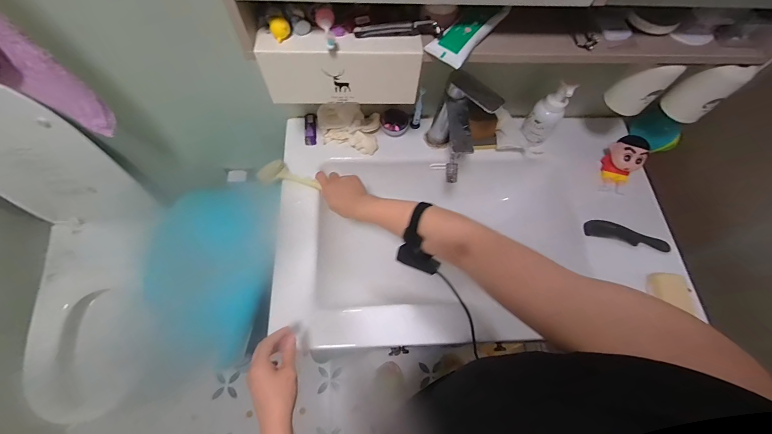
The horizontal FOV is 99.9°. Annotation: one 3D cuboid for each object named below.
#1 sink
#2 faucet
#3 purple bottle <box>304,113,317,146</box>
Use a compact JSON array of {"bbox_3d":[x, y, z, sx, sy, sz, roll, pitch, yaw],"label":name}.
[{"bbox_3d":[0.173,0.021,0.708,0.773,0.140,0.462,-1,66,-4],"label":"sink"},{"bbox_3d":[0.132,-0.153,0.631,0.106,0.190,0.153,17,66,4],"label":"faucet"},{"bbox_3d":[-0.170,-0.198,0.732,0.027,0.017,0.076,-2,66,-4],"label":"purple bottle"}]

